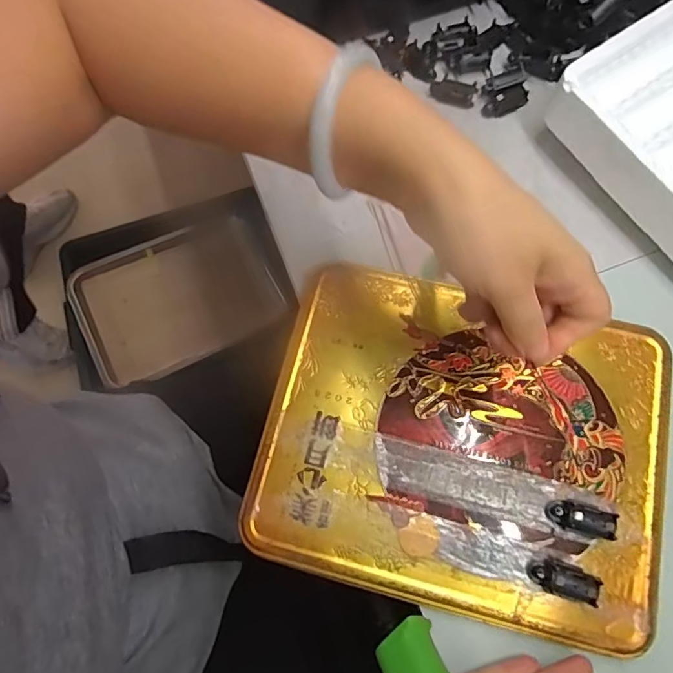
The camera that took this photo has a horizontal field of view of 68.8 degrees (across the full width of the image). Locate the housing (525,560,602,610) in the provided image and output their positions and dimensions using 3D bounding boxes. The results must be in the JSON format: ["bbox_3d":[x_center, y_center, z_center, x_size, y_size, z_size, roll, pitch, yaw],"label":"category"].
[{"bbox_3d":[0.125,0.135,0.271,0.035,0.013,0.019,19,74,7],"label":"housing"}]

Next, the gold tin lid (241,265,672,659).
[{"bbox_3d":[0.078,0.063,0.299,0.238,0.012,0.190,12,74,6],"label":"gold tin lid"}]

